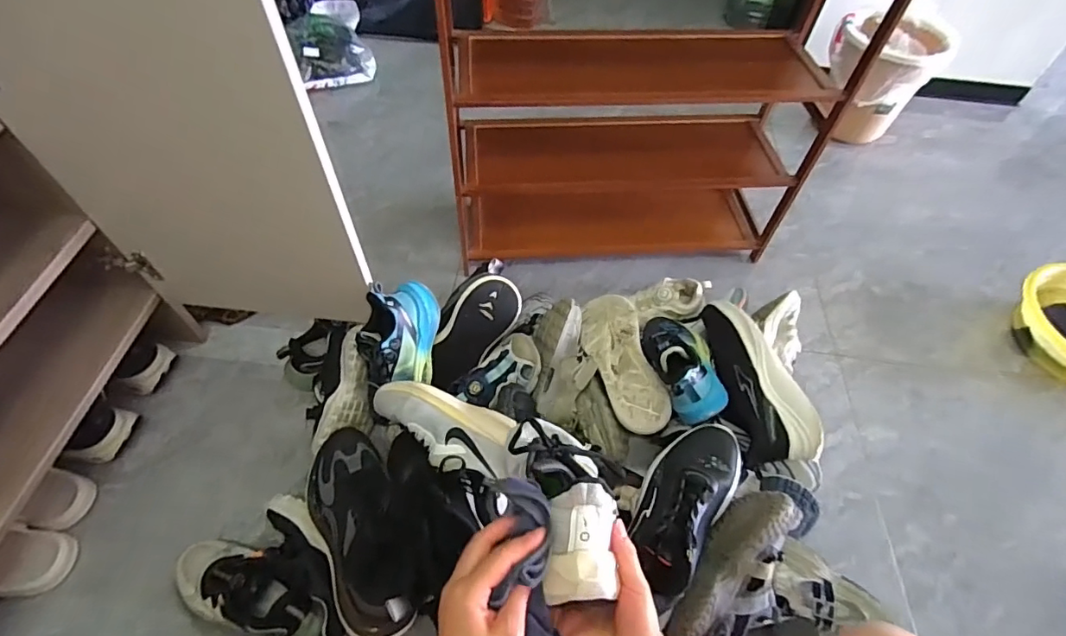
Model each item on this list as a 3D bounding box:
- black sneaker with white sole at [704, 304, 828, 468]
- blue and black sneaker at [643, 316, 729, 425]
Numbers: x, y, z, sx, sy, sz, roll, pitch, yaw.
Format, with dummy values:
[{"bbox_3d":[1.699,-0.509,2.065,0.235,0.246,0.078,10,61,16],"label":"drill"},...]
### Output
[{"bbox_3d":[0.353,0.091,0.828,0.083,0.097,0.290,-6,55,-7],"label":"black sneaker with white sole"},{"bbox_3d":[0.256,0.067,0.867,0.107,0.090,0.227,-4,36,-5],"label":"blue and black sneaker"}]

